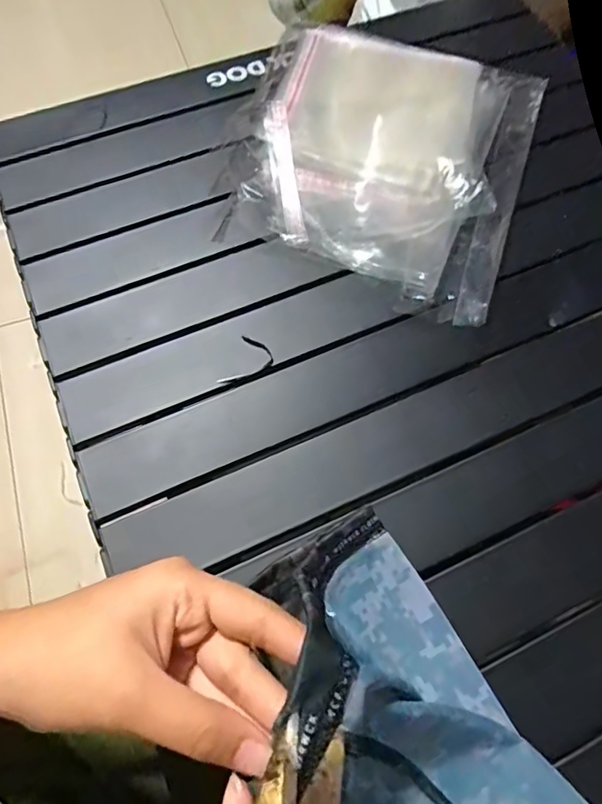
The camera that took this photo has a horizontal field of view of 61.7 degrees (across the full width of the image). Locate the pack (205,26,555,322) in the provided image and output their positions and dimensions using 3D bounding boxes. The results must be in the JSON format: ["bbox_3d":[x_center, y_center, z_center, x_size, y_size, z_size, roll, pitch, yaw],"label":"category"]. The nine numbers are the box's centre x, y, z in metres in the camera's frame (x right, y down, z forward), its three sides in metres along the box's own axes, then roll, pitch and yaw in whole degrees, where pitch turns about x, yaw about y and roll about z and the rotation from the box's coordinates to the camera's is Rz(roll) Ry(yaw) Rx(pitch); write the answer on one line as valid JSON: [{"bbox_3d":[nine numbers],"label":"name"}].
[{"bbox_3d":[0.068,-0.227,0.455,0.256,0.019,0.287,19,69,7],"label":"pack"}]

